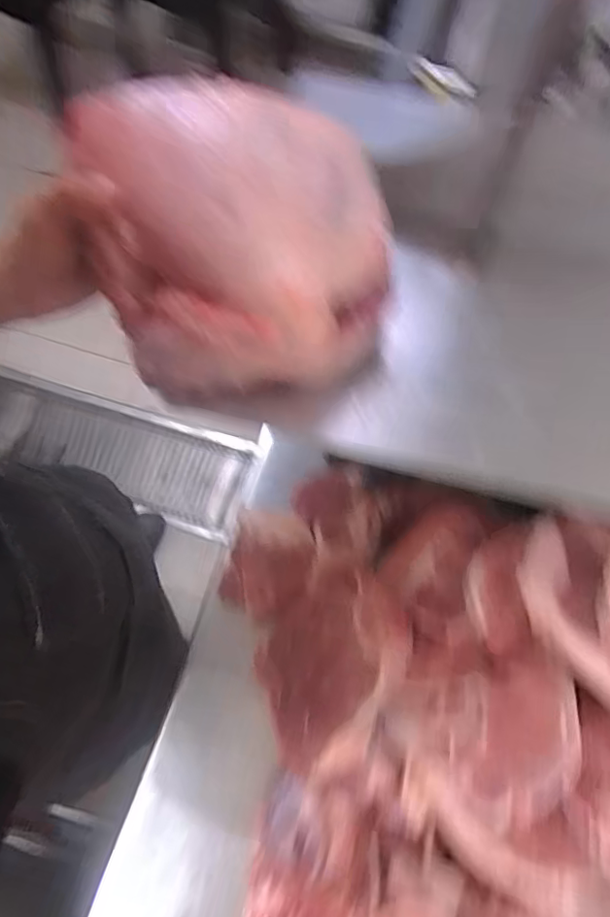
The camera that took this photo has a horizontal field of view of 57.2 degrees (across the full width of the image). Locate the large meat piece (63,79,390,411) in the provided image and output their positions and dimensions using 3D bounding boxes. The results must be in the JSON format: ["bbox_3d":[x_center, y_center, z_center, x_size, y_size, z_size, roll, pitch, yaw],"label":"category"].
[{"bbox_3d":[-0.038,-0.137,0.381,0.180,0.135,0.156,-16,71,-8],"label":"large meat piece"}]

